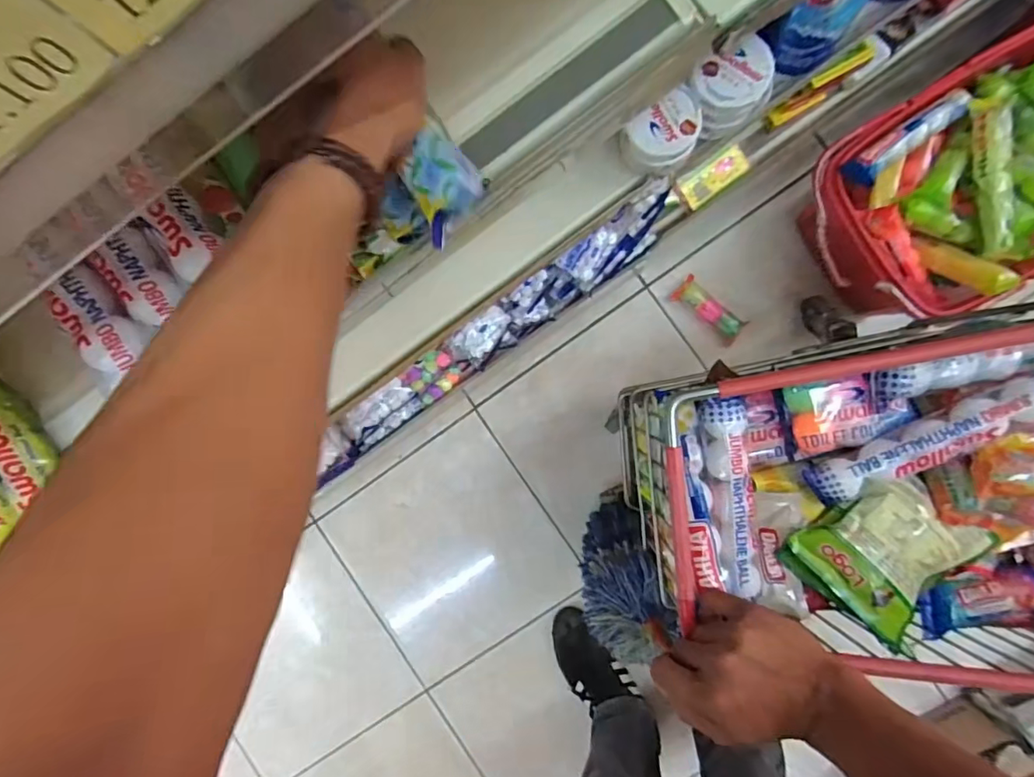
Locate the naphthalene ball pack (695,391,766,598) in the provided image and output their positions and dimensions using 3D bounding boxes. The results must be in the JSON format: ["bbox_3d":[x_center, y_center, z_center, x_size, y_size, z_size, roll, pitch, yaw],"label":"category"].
[{"bbox_3d":[0.194,0.098,0.471,0.039,0.030,0.177,-8,89,5],"label":"naphthalene ball pack"}]

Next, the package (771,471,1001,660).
[{"bbox_3d":[0.327,0.144,0.467,0.126,0.030,0.130,39,93,4],"label":"package"}]

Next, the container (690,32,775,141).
[{"bbox_3d":[0.228,-0.323,0.567,0.084,0.049,0.074,-24,88,5],"label":"container"}]

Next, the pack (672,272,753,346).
[{"bbox_3d":[0.345,-0.140,0.947,0.136,0.027,0.050,43,93,4],"label":"pack"}]

